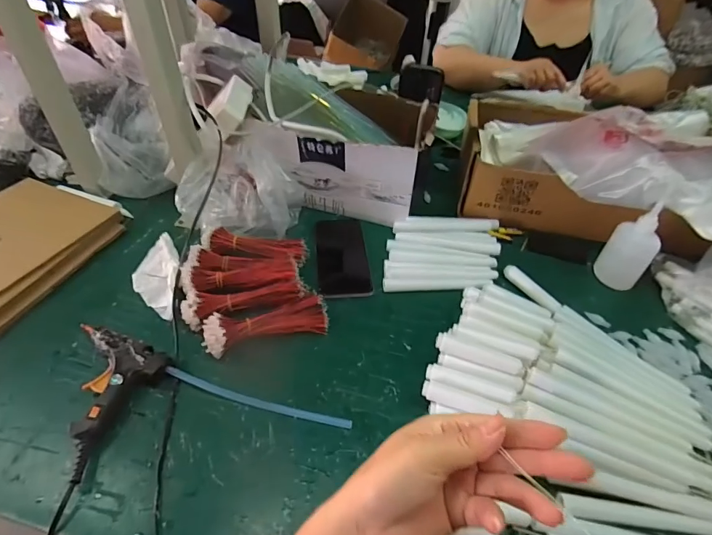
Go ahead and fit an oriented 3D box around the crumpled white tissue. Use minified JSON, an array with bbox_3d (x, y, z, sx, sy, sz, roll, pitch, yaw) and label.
[{"bbox_3d":[-0.263,0.006,0.537,0.061,0.031,0.136,-18,49,-21],"label":"crumpled white tissue"}]

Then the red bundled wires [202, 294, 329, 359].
[{"bbox_3d":[-0.105,0.062,0.481,0.142,0.039,0.052,-12,47,-15],"label":"red bundled wires"}]

